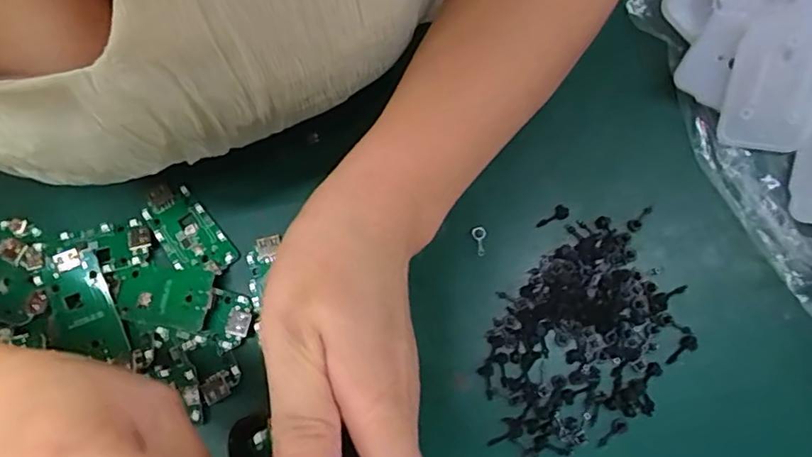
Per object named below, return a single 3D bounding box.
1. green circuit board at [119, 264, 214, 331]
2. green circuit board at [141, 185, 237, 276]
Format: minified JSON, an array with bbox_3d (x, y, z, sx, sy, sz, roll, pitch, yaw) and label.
[{"bbox_3d":[-0.131,0.036,0.291,0.052,0.004,0.032,4,70,11],"label":"green circuit board"},{"bbox_3d":[-0.124,0.002,0.304,0.031,0.006,0.061,-41,77,-3],"label":"green circuit board"}]

